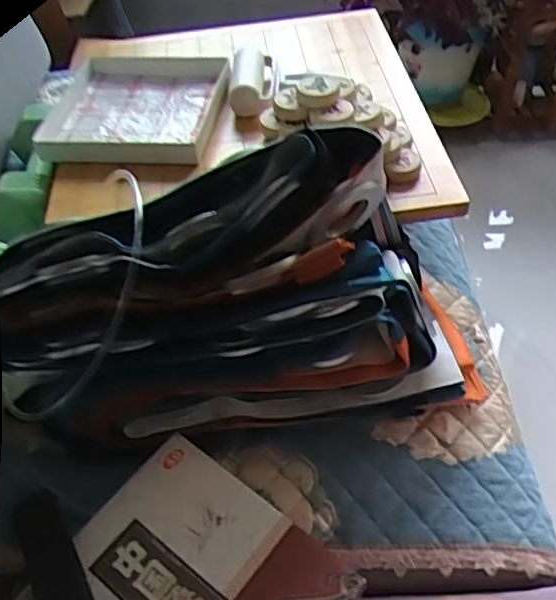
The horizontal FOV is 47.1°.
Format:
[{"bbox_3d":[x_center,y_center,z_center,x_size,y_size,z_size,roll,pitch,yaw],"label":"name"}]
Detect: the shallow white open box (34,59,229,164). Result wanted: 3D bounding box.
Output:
[{"bbox_3d":[-0.178,-0.237,0.786,0.210,0.029,0.201,6,48,6],"label":"shallow white open box"}]

